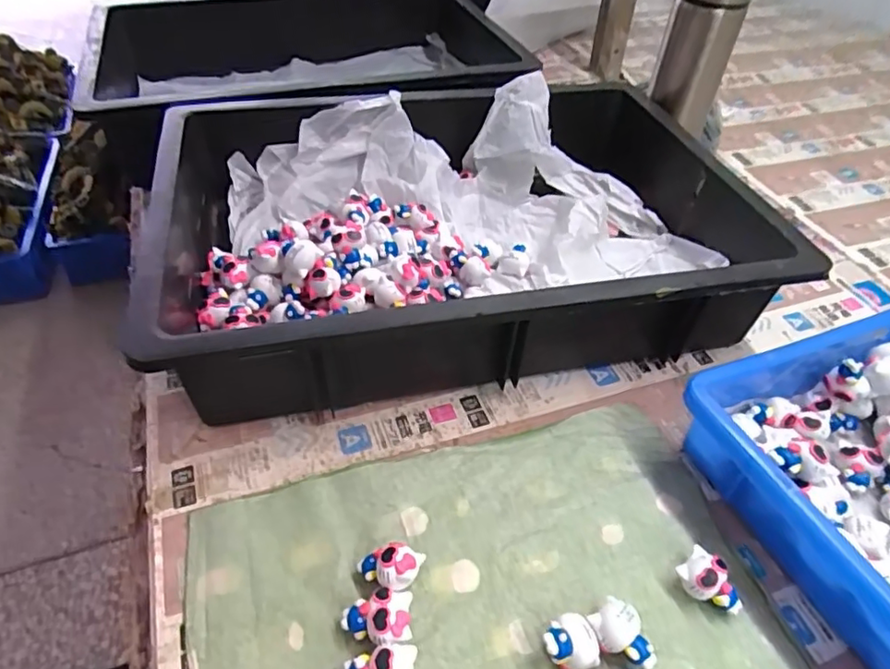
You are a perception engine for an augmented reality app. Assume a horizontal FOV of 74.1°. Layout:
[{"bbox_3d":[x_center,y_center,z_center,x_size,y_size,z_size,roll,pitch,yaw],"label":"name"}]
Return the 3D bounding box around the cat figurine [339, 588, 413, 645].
[{"bbox_3d":[-0.035,0.143,0.297,0.035,0.021,0.028,-1,44,-5],"label":"cat figurine"}]

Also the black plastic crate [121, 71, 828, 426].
[{"bbox_3d":[0.007,-0.099,0.496,0.455,0.093,0.338,-8,45,-12],"label":"black plastic crate"}]

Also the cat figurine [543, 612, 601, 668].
[{"bbox_3d":[0.060,0.154,0.292,0.027,0.023,0.025,-7,45,-11],"label":"cat figurine"}]

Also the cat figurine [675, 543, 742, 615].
[{"bbox_3d":[0.144,0.136,0.320,0.023,0.021,0.034,-27,52,-28],"label":"cat figurine"}]

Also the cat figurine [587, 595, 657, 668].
[{"bbox_3d":[0.087,0.154,0.297,0.024,0.020,0.033,-14,47,-17],"label":"cat figurine"}]

